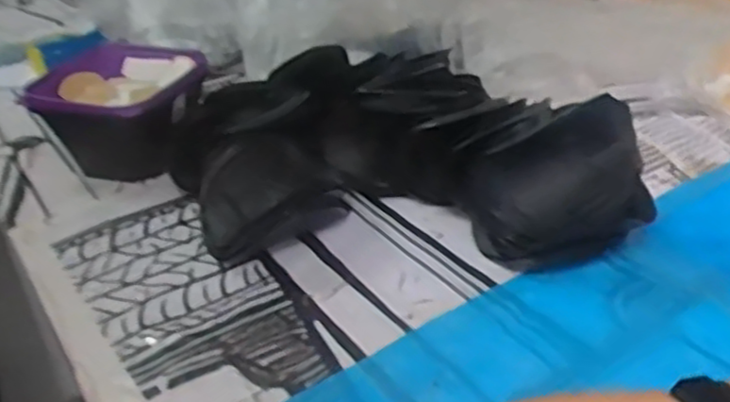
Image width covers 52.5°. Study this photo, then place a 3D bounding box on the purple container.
[{"bbox_3d":[-0.306,-0.115,0.978,0.193,0.129,0.184,-2,31,5],"label":"purple container"}]

